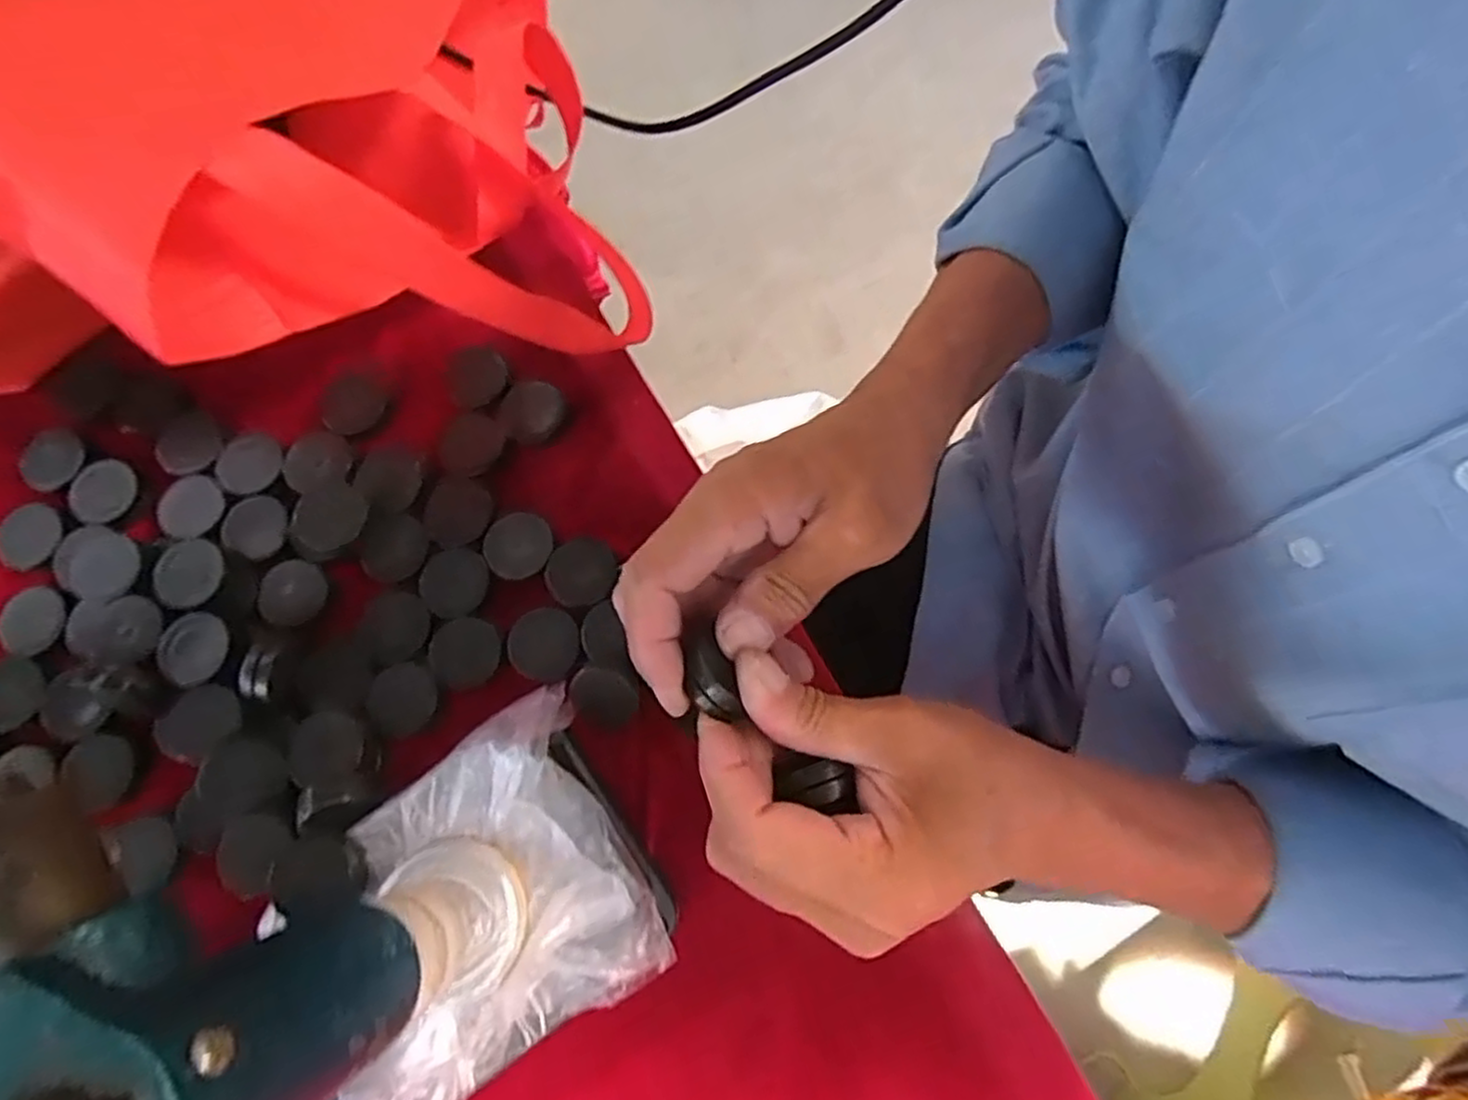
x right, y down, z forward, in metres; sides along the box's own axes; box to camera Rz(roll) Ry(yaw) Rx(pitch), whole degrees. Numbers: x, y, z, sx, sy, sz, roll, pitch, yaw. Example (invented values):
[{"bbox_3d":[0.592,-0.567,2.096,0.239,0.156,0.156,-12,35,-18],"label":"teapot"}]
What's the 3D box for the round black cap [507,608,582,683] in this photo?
[{"bbox_3d":[-0.088,0.044,0.337,0.033,0.004,0.033,0,78,2],"label":"round black cap"}]

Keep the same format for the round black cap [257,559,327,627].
[{"bbox_3d":[-0.206,0.020,0.341,0.027,0.007,0.031,14,78,5],"label":"round black cap"}]

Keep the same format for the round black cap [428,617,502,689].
[{"bbox_3d":[-0.125,0.047,0.339,0.032,0.004,0.031,0,78,2],"label":"round black cap"}]

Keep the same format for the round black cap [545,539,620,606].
[{"bbox_3d":[-0.072,0.010,0.342,0.032,0.004,0.031,0,78,2],"label":"round black cap"}]

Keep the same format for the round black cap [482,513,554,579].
[{"bbox_3d":[-0.102,-0.002,0.349,0.032,0.004,0.032,0,78,2],"label":"round black cap"}]

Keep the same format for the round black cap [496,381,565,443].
[{"bbox_3d":[-0.103,-0.071,0.372,0.030,0.006,0.034,44,82,10],"label":"round black cap"}]

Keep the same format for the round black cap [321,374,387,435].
[{"bbox_3d":[-0.192,-0.074,0.369,0.029,0.004,0.032,20,79,6],"label":"round black cap"}]

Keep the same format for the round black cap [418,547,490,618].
[{"bbox_3d":[-0.132,0.015,0.344,0.033,0.004,0.031,0,78,2],"label":"round black cap"}]

